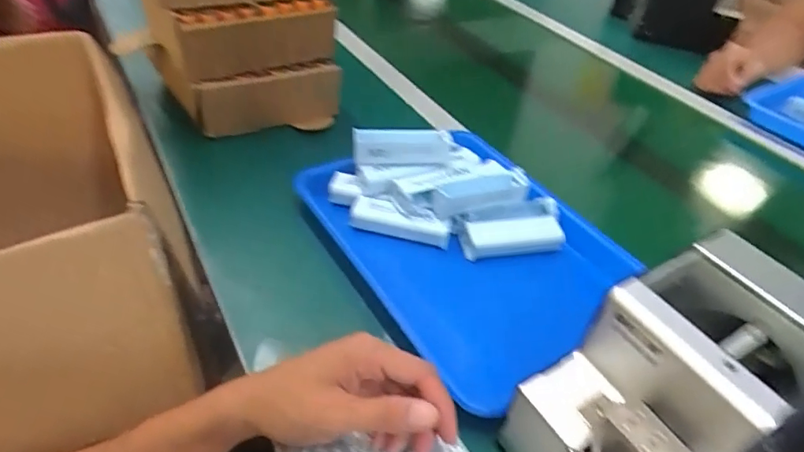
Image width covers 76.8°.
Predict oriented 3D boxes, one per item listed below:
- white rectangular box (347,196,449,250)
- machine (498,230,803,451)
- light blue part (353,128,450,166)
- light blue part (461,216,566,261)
[{"bbox_3d":[-0.002,-0.005,0.535,0.106,0.026,0.026,13,42,8],"label":"white rectangular box"},{"bbox_3d":[0.177,0.119,0.330,0.175,0.148,0.122,-18,47,-25],"label":"machine"},{"bbox_3d":[-0.001,-0.083,0.546,0.101,0.036,0.028,-1,42,-8],"label":"light blue part"},{"bbox_3d":[0.117,0.013,0.533,0.108,0.028,0.034,-4,43,-11],"label":"light blue part"}]

